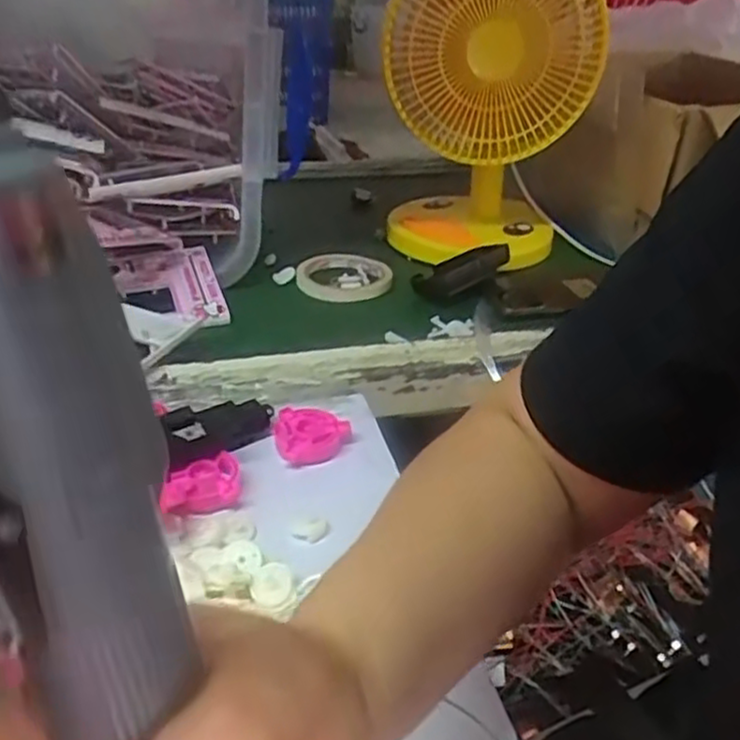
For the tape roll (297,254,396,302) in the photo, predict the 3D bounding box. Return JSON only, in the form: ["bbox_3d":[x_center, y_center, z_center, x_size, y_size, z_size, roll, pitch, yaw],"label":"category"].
[{"bbox_3d":[-0.026,-0.102,0.782,0.098,0.019,0.098,2,32,-1],"label":"tape roll"}]

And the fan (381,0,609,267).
[{"bbox_3d":[0.115,-0.288,0.790,0.204,0.300,0.137,1,32,-3],"label":"fan"}]

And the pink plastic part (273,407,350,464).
[{"bbox_3d":[-0.042,0.049,0.539,0.054,0.017,0.054,1,32,-3],"label":"pink plastic part"}]

